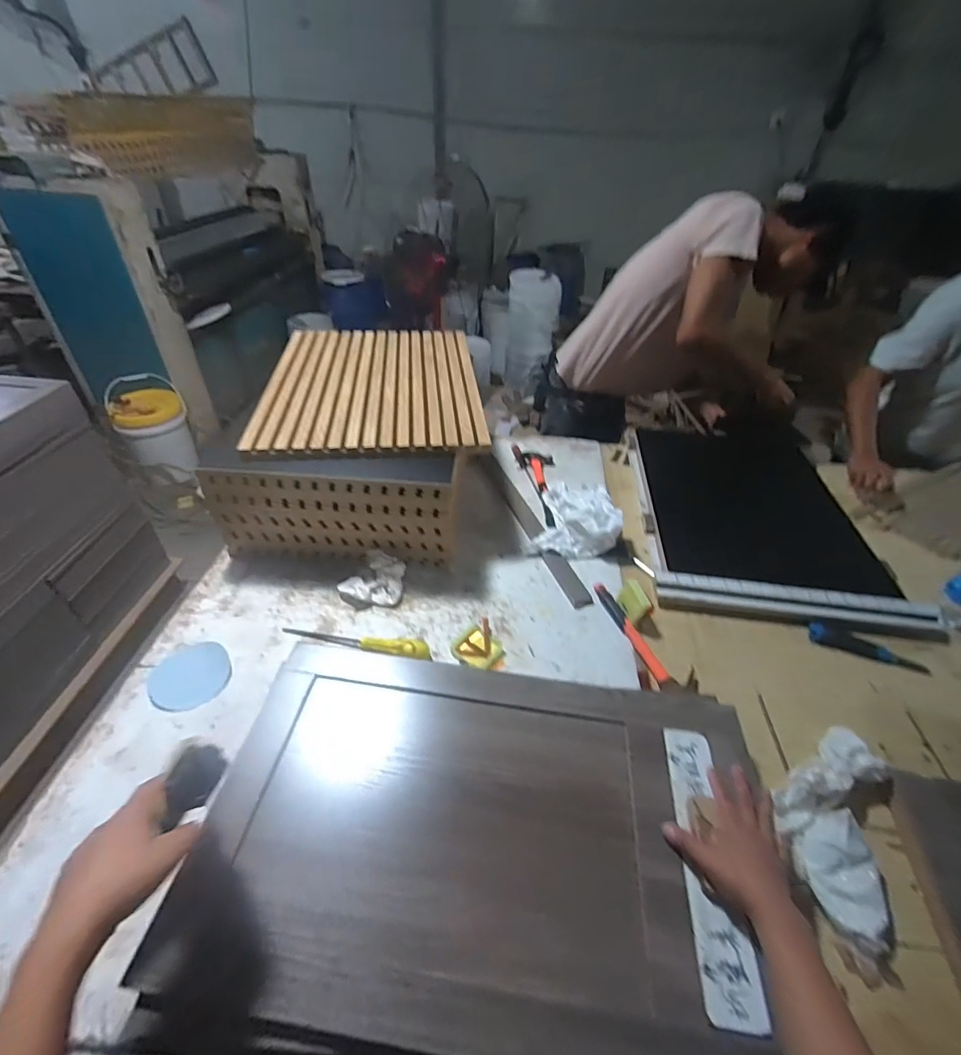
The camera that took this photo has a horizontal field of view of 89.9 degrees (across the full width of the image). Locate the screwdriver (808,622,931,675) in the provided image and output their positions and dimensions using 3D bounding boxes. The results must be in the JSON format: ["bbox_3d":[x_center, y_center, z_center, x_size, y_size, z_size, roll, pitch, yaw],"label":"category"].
[{"bbox_3d":[0.693,0.223,0.870,0.180,0.030,0.027,23,45,21],"label":"screwdriver"}]

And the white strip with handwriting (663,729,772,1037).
[{"bbox_3d":[0.256,0.365,0.543,0.056,0.011,0.281,4,41,7],"label":"white strip with handwriting"}]

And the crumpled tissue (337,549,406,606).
[{"bbox_3d":[-0.201,0.097,0.902,0.114,0.050,0.102,10,42,8],"label":"crumpled tissue"}]

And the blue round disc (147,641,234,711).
[{"bbox_3d":[-0.458,0.234,0.761,0.112,0.007,0.115,2,41,-1],"label":"blue round disc"}]

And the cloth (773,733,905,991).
[{"bbox_3d":[0.457,0.381,0.620,0.120,0.055,0.286,19,44,18],"label":"cloth"}]

